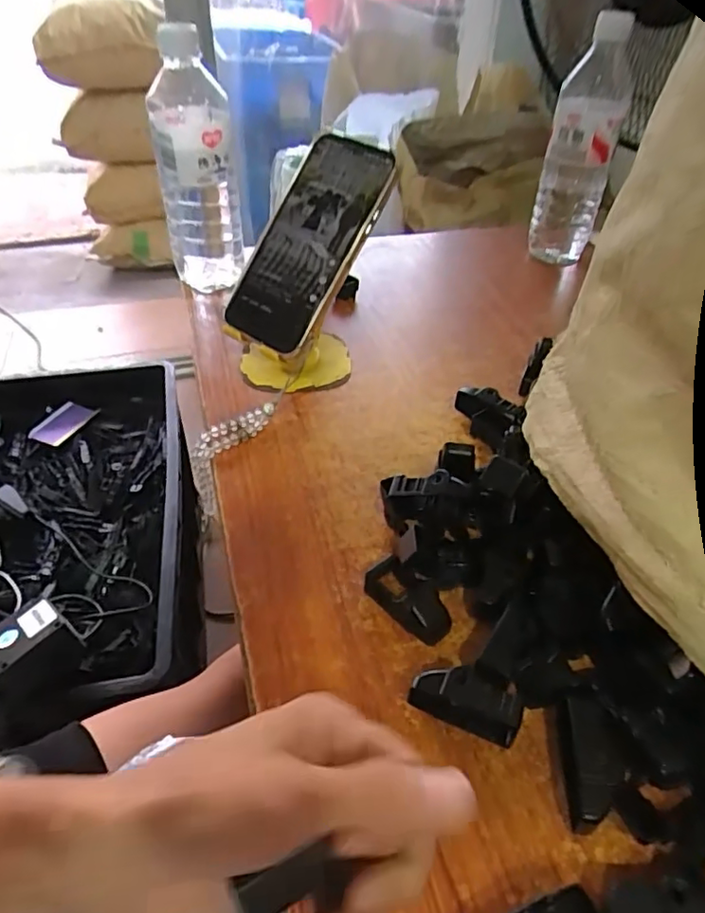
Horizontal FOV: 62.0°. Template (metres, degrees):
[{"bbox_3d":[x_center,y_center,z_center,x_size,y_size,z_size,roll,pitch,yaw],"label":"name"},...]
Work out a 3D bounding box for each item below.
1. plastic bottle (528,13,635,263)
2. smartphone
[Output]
[{"bbox_3d":[0.235,-0.312,0.610,0.064,0.230,0.054,14,42,11],"label":"plastic bottle"},{"bbox_3d":[-0.032,-0.159,0.442,0.078,0.163,0.016,31,4,25],"label":"smartphone"}]

